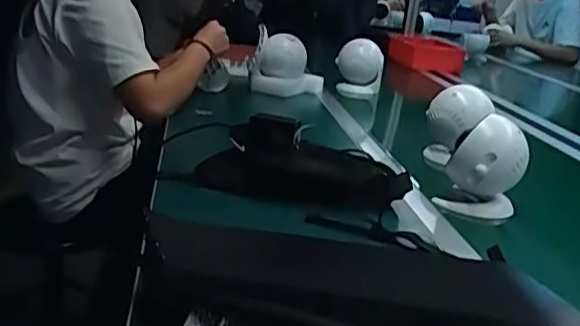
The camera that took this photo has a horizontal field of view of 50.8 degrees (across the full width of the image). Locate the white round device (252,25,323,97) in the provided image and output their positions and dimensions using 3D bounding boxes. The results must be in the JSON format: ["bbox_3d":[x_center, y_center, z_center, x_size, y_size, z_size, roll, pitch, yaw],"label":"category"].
[{"bbox_3d":[-0.002,-0.238,1.456,0.173,0.146,0.144,6,19,0],"label":"white round device"}]

